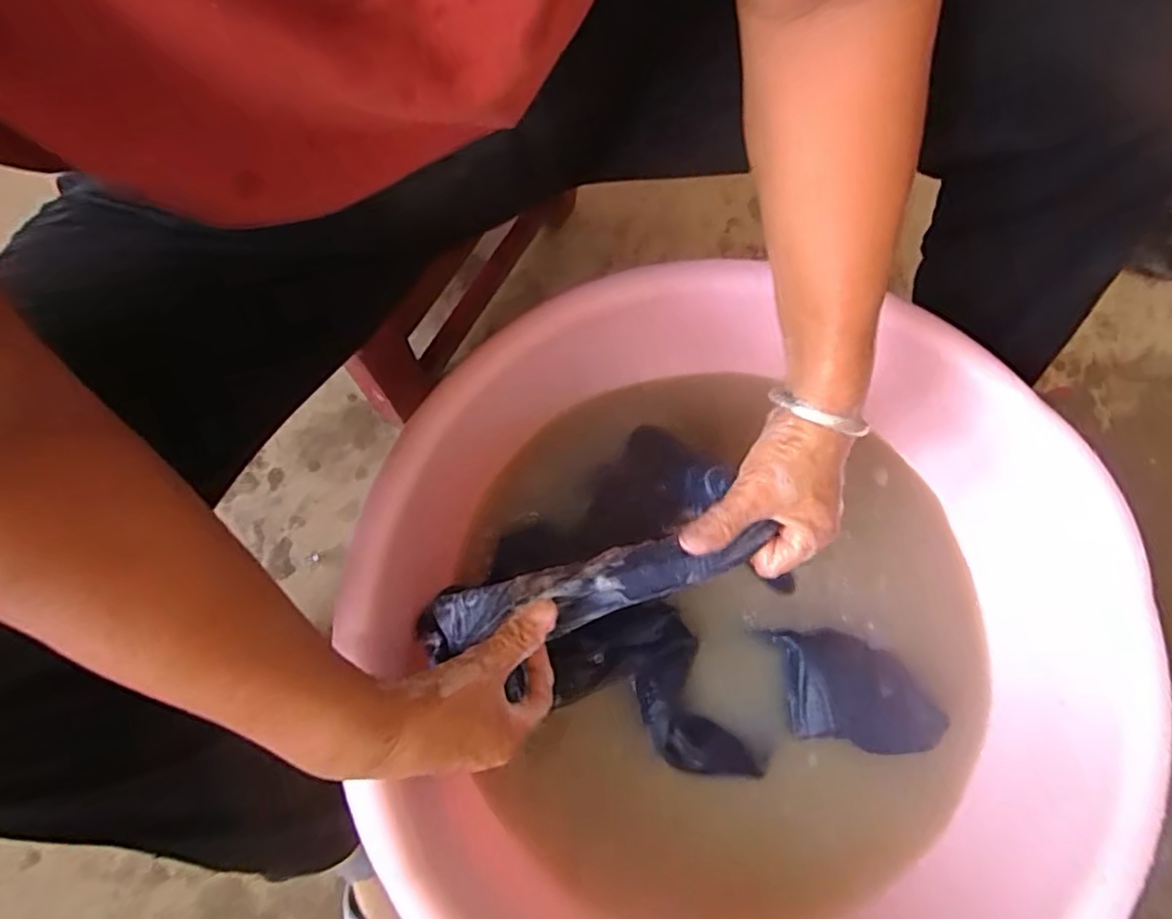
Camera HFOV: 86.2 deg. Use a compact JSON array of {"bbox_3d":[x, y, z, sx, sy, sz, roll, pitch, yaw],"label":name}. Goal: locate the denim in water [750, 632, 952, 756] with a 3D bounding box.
[{"bbox_3d":[0.227,0.196,0.532,0.136,0.032,0.086,8,75,0],"label":"denim in water"}]

